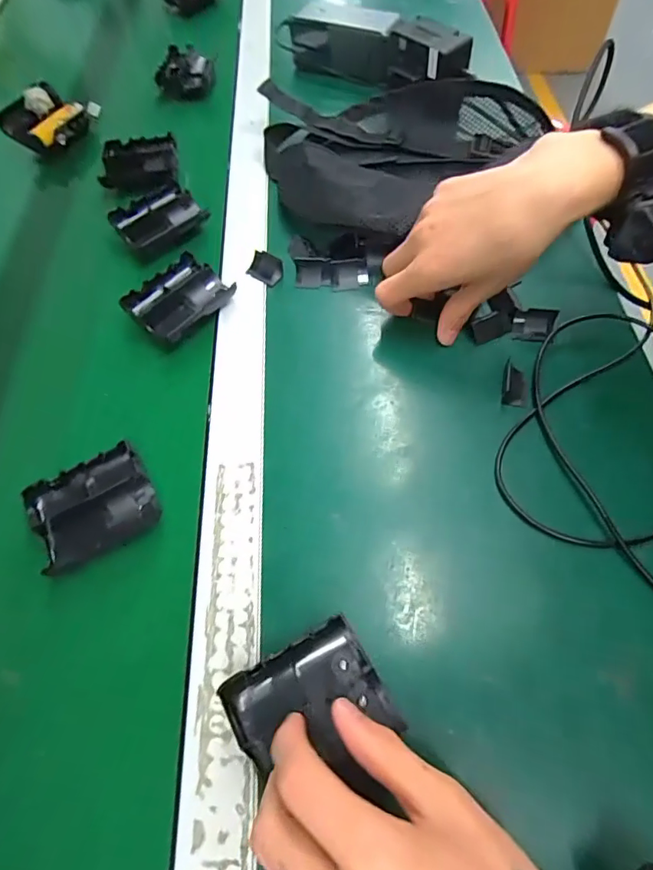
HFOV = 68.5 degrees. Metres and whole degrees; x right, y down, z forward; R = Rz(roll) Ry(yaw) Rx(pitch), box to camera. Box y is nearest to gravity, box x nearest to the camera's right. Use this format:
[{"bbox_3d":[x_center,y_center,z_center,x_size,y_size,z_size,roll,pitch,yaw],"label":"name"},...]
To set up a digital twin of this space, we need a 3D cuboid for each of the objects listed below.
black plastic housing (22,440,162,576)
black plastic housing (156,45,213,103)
[{"bbox_3d":[-0.159,0.048,0.328,0.077,0.022,0.063,-29,65,-12],"label":"black plastic housing"},{"bbox_3d":[-0.179,-0.463,0.613,0.069,0.031,0.092,-5,62,0],"label":"black plastic housing"}]

